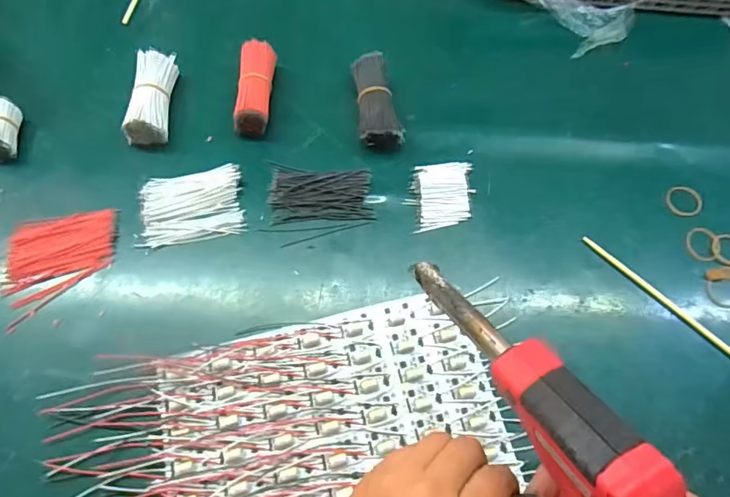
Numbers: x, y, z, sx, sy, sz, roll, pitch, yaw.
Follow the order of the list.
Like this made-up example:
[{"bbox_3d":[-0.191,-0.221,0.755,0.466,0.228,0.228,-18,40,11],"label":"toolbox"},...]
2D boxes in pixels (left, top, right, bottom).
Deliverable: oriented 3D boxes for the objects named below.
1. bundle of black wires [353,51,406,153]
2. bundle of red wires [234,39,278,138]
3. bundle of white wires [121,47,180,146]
[{"bbox_3d":[0.013,-0.138,0.478,0.039,0.039,0.090,-5,66,-3],"label":"bundle of black wires"},{"bbox_3d":[-0.105,-0.153,0.483,0.032,0.041,0.086,1,65,-1],"label":"bundle of red wires"},{"bbox_3d":[-0.203,-0.143,0.473,0.038,0.033,0.086,1,65,-1],"label":"bundle of white wires"}]

